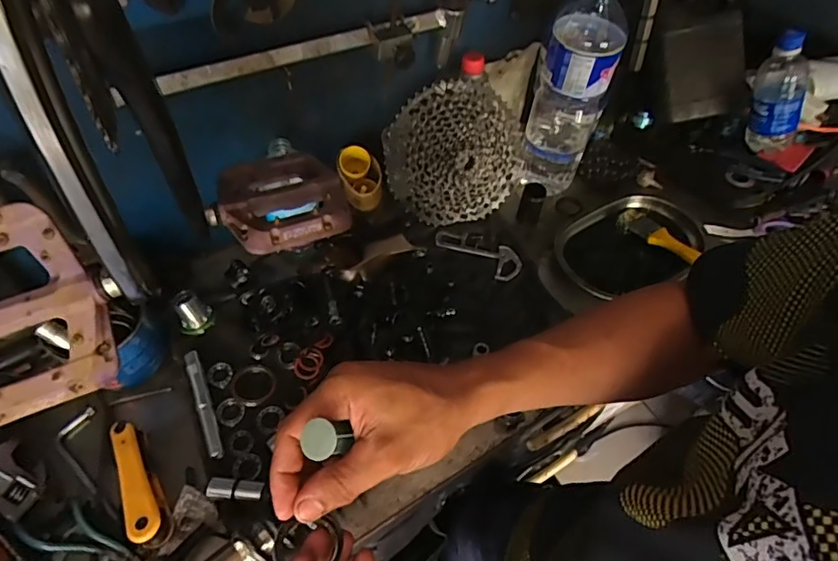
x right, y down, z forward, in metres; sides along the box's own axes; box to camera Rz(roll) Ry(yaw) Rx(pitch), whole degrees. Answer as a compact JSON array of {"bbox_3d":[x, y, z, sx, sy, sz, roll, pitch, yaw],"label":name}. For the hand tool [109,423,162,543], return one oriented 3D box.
[{"bbox_3d":[-0.280,0.198,0.521,0.027,0.035,0.127,-22,57,-19],"label":"hand tool"}]

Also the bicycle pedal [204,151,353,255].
[{"bbox_3d":[-0.114,-0.067,0.425,0.104,0.026,0.111,-12,56,-11],"label":"bicycle pedal"}]

